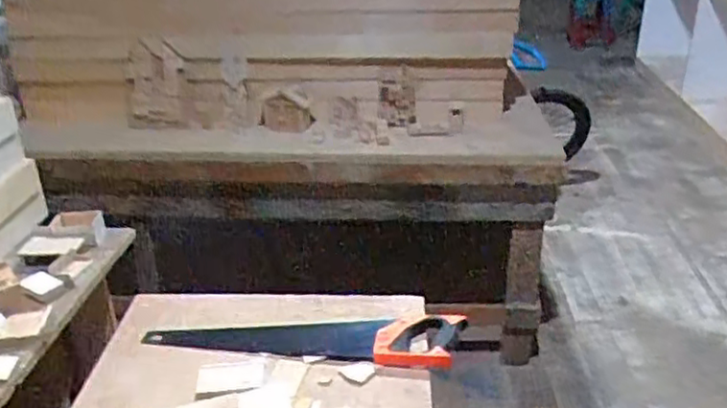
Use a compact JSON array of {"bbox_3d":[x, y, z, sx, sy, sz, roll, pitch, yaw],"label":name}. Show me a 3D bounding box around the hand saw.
[{"bbox_3d":[-0.094,0.213,1.098,0.512,0.021,0.117,0,28,3],"label":"hand saw"}]

